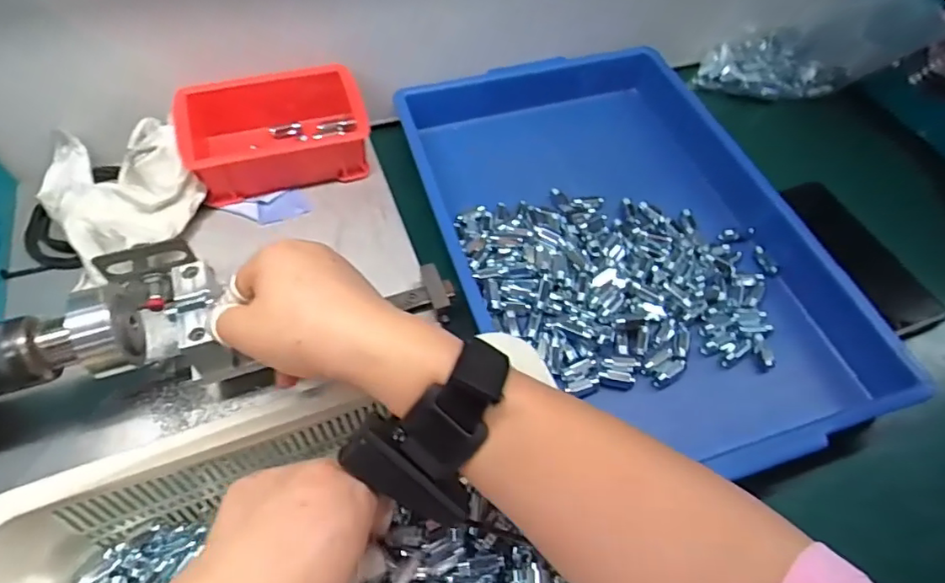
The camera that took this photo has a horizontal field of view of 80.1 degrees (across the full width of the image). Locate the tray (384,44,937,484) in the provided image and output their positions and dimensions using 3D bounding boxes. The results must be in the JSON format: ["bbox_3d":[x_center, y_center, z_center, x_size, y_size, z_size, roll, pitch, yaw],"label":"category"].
[{"bbox_3d":[0.128,-0.040,0.502,0.300,0.086,0.427,-13,58,-12],"label":"tray"}]

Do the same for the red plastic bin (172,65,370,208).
[{"bbox_3d":[-0.172,-0.141,0.495,0.151,0.054,0.098,-15,58,-13],"label":"red plastic bin"}]

